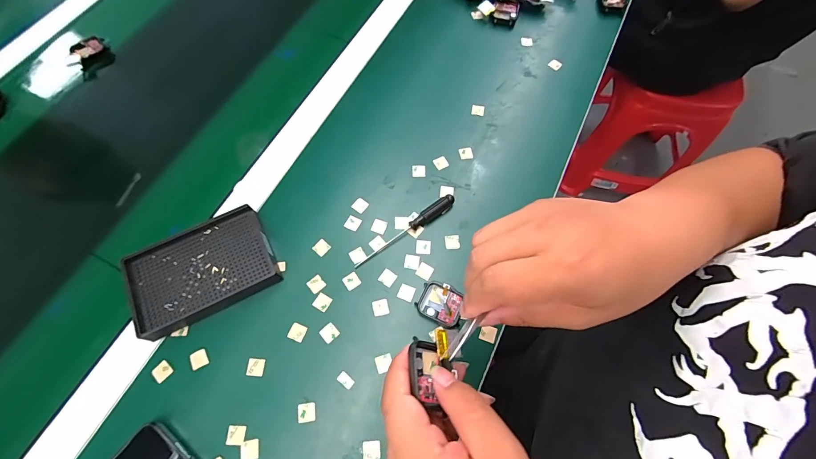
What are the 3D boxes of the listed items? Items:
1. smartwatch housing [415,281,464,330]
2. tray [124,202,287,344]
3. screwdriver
[{"bbox_3d":[0.034,0.075,0.359,0.045,0.013,0.038,23,69,10],"label":"smartwatch housing"},{"bbox_3d":[-0.213,0.043,0.371,0.137,0.026,0.092,-25,69,-10],"label":"tray"},{"bbox_3d":[-0.001,0.002,0.391,0.130,0.013,0.014,-37,72,-14],"label":"screwdriver"}]

